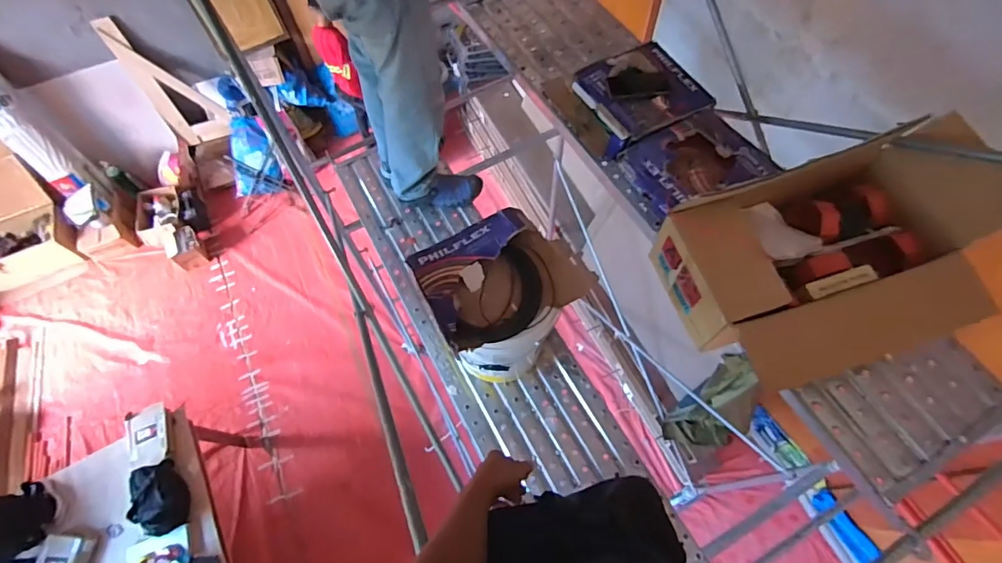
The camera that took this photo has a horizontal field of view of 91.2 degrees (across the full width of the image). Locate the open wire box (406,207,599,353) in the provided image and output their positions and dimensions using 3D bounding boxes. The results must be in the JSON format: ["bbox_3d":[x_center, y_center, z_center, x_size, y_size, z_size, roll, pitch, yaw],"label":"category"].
[{"bbox_3d":[0.005,-0.020,1.121,0.366,0.085,0.266,-26,66,-10],"label":"open wire box"}]

